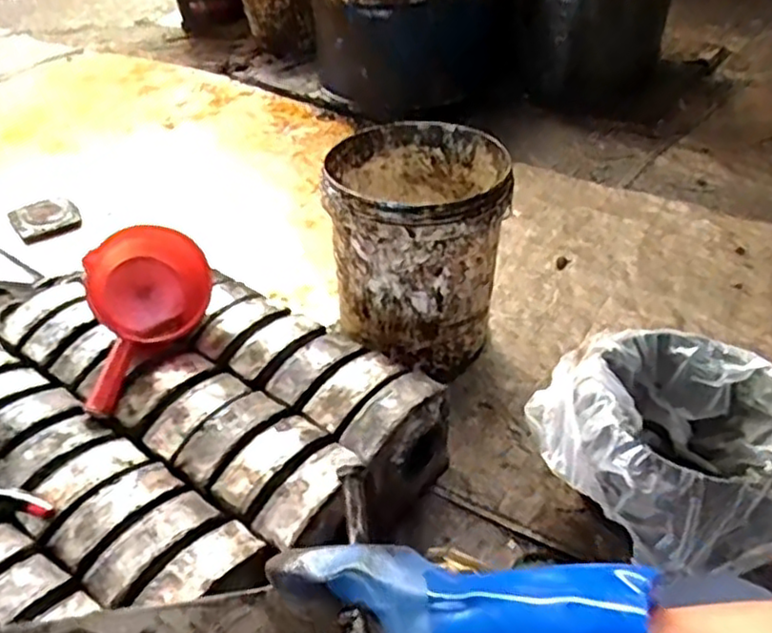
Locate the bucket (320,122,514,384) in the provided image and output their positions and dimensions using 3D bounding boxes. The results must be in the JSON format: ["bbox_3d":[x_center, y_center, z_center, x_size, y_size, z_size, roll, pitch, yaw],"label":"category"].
[{"bbox_3d":[0.043,-0.124,1.154,0.280,0.287,0.293,-1,40,1],"label":"bucket"}]

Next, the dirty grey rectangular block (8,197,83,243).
[{"bbox_3d":[-0.756,-0.218,1.537,0.140,0.041,0.094,-19,43,-20],"label":"dirty grey rectangular block"}]

